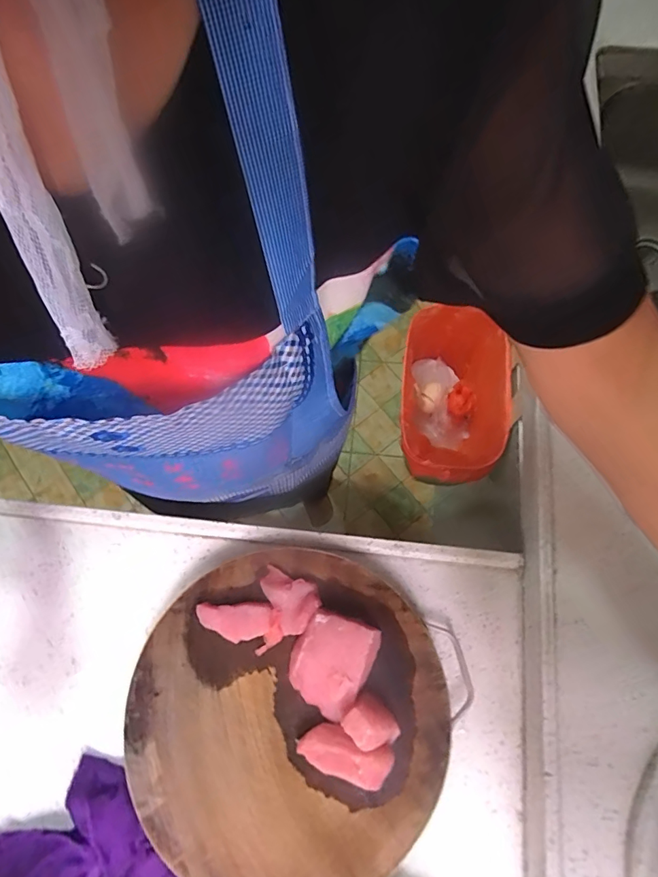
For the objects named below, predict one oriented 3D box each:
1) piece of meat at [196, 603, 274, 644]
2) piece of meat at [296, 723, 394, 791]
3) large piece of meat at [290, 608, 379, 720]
[{"bbox_3d":[-0.098,0.191,0.485,0.078,0.014,0.035,1,73,2],"label":"piece of meat"},{"bbox_3d":[0.015,0.295,0.438,0.084,0.035,0.036,16,74,7],"label":"piece of meat"},{"bbox_3d":[0.002,0.220,0.463,0.071,0.034,0.090,28,76,10],"label":"large piece of meat"}]

